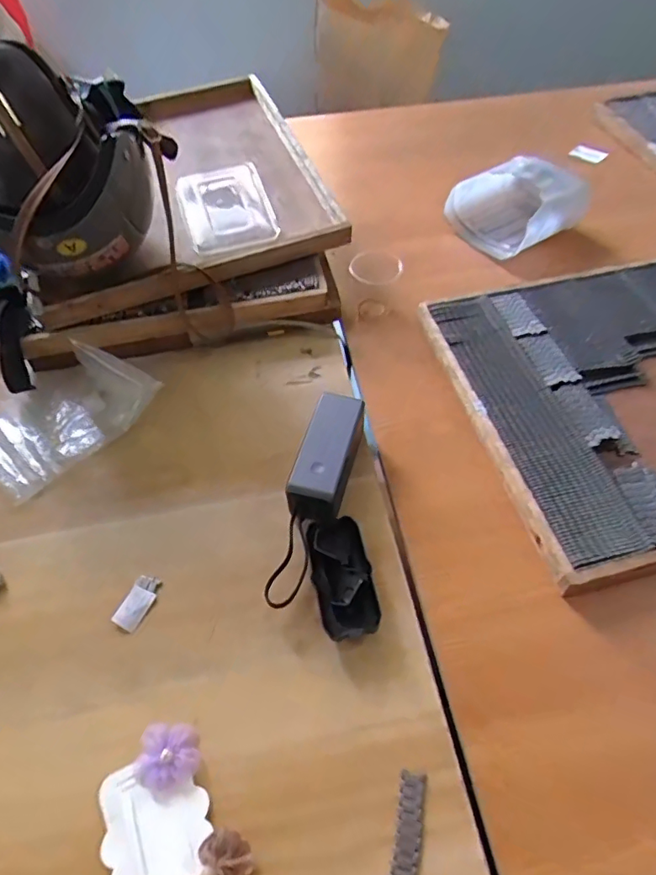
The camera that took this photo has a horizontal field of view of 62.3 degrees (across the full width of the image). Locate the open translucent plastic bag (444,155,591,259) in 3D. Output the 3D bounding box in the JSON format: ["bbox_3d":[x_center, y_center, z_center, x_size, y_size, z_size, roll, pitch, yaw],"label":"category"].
[{"bbox_3d":[0.277,-0.338,0.798,0.152,0.094,0.151,-15,55,-7],"label":"open translucent plastic bag"}]

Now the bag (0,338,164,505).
[{"bbox_3d":[-0.307,-0.030,0.624,0.144,0.043,0.192,34,67,28],"label":"bag"}]

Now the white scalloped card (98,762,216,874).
[{"bbox_3d":[-0.124,0.289,0.395,0.076,0.005,0.103,-24,52,-17],"label":"white scalloped card"}]

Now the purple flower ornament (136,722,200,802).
[{"bbox_3d":[-0.125,0.250,0.422,0.046,0.012,0.049,-1,54,1],"label":"purple flower ornament"}]

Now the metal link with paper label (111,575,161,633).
[{"bbox_3d":[-0.177,0.153,0.505,0.026,0.004,0.050,19,57,14],"label":"metal link with paper label"}]

